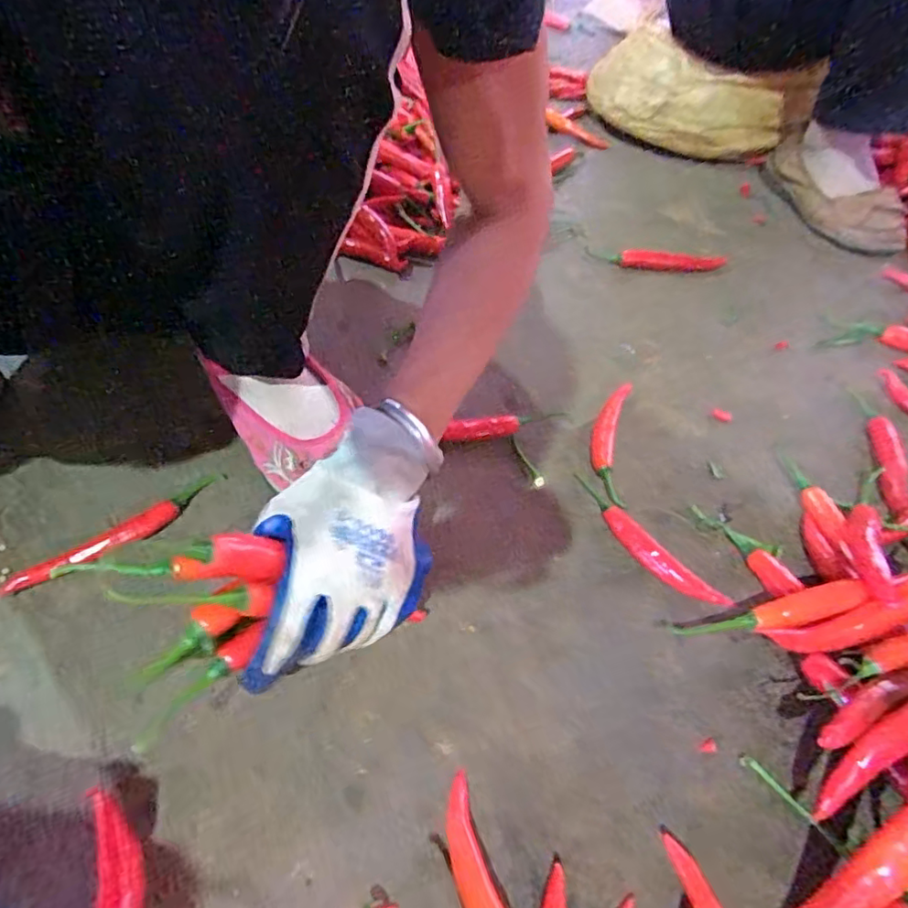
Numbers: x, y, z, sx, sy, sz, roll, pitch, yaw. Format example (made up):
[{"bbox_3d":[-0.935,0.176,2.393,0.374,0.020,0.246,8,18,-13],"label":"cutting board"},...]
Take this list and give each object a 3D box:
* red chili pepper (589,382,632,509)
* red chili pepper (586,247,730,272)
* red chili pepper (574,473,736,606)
[{"bbox_3d":[0.131,-0.011,0.484,0.029,0.018,0.128,12,51,5],"label":"red chili pepper"},{"bbox_3d":[0.241,-0.227,0.673,0.170,0.022,0.027,-2,51,-6],"label":"red chili pepper"},{"bbox_3d":[0.137,0.064,0.421,0.025,0.015,0.137,-31,59,-26],"label":"red chili pepper"}]

